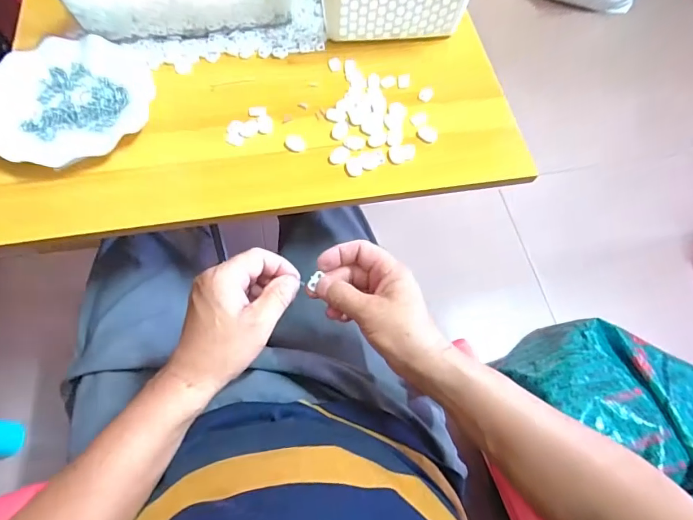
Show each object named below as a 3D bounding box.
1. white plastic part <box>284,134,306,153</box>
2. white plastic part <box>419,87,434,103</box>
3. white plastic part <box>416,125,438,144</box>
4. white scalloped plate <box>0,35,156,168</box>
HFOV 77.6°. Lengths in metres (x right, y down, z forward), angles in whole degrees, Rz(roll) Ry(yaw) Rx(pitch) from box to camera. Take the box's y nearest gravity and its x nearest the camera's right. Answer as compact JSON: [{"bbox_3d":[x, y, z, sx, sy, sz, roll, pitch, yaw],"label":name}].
[{"bbox_3d":[-0.058,-0.134,0.496,0.025,0.005,0.020,30,67,11],"label":"white plastic part"},{"bbox_3d":[0.099,-0.205,0.534,0.017,0.005,0.019,16,65,5],"label":"white plastic part"},{"bbox_3d":[0.096,-0.149,0.506,0.024,0.004,0.023,1,65,-3],"label":"white plastic part"},{"bbox_3d":[-0.316,-0.185,0.491,0.176,0.020,0.176,1,65,-3],"label":"white scalloped plate"}]

